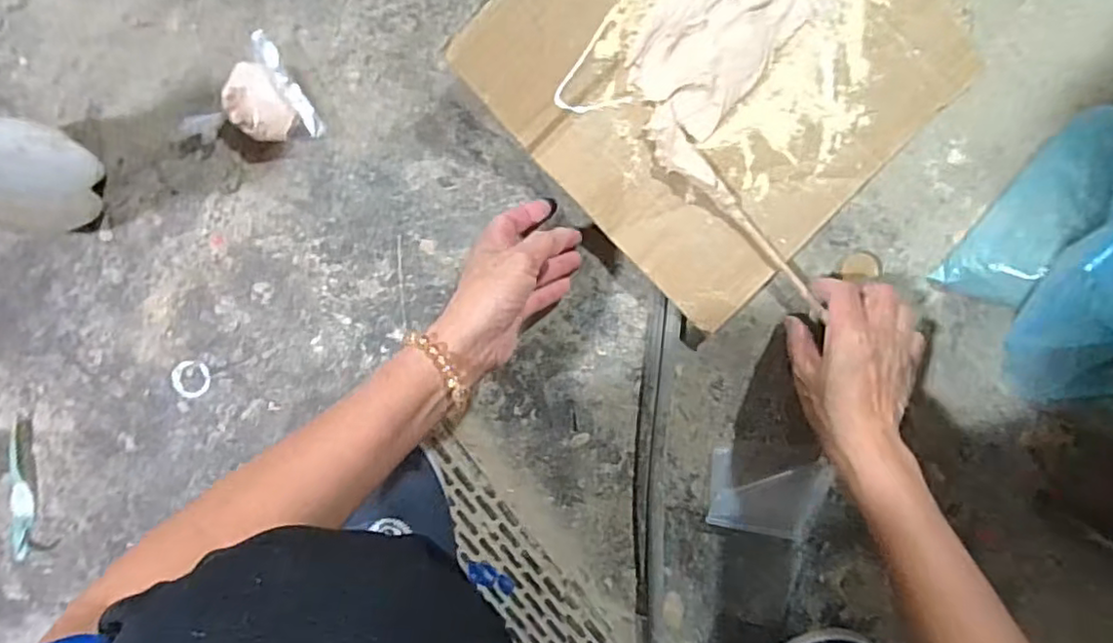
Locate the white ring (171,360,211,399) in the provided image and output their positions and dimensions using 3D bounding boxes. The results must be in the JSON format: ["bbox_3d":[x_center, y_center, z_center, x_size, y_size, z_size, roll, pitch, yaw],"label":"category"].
[{"bbox_3d":[-0.295,0.047,0.513,0.030,0.004,0.031,0,96,0],"label":"white ring"}]

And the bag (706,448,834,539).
[{"bbox_3d":[0.173,0.144,0.523,0.094,0.011,0.065,8,96,-1],"label":"bag"}]

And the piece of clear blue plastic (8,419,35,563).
[{"bbox_3d":[-0.431,0.138,0.514,0.019,0.007,0.114,2,96,0],"label":"piece of clear blue plastic"}]

